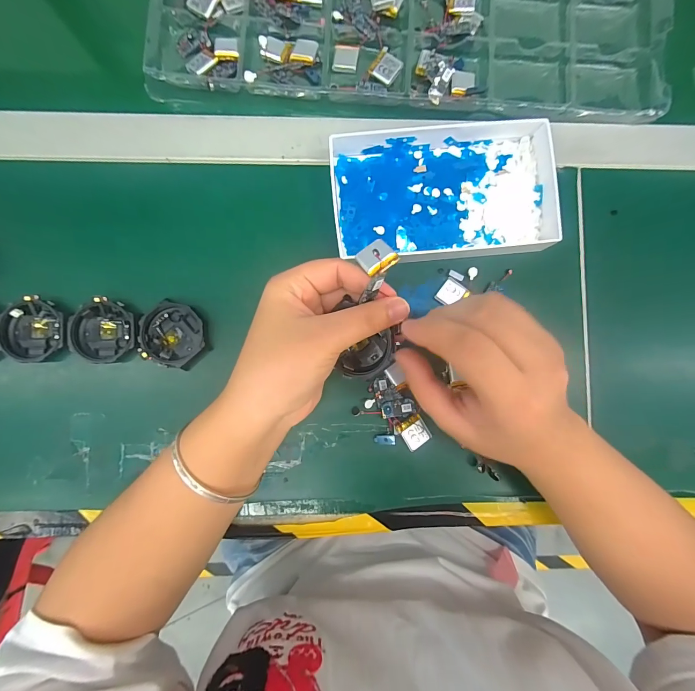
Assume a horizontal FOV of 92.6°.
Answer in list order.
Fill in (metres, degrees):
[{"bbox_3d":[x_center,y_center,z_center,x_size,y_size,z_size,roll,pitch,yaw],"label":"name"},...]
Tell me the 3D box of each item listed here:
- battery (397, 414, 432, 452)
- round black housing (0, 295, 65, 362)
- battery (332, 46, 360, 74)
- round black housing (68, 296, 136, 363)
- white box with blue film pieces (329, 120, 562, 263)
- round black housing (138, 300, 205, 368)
[{"bbox_3d":[0.054,0.070,0.265,0.020,0.004,0.022,-31,88,-3],"label":"battery"},{"bbox_3d":[-0.247,-0.012,0.259,0.047,0.009,0.049,0,87,-2],"label":"round black housing"},{"bbox_3d":[-0.001,-0.248,0.287,0.021,0.004,0.024,10,86,-1],"label":"battery"},{"bbox_3d":[-0.193,-0.012,0.262,0.049,0.008,0.049,0,87,-2],"label":"round black housing"},{"bbox_3d":[0.077,-0.125,0.270,0.172,0.024,0.102,-3,87,-2],"label":"white box with blue film pieces"},{"bbox_3d":[-0.139,-0.009,0.263,0.048,0.008,0.051,0,87,-2],"label":"round black housing"}]

